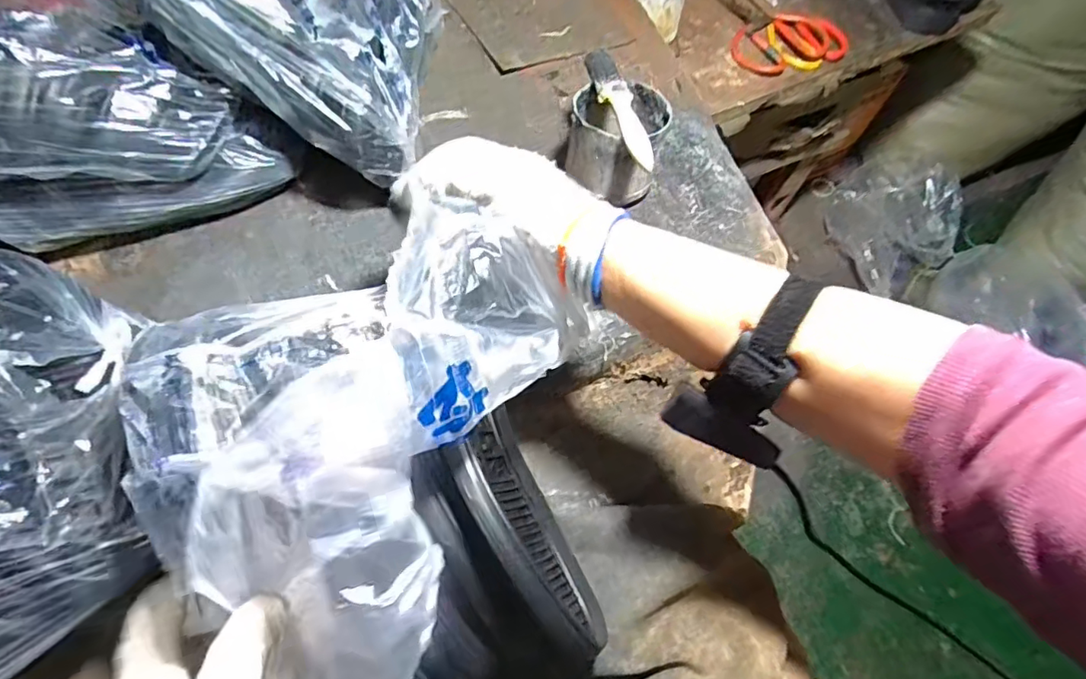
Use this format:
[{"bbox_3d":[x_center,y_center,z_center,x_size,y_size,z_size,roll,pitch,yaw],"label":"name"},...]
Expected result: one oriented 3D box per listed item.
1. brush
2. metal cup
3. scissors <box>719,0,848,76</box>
[{"bbox_3d":[0.071,-0.207,0.500,0.028,0.010,0.150,-14,64,-10],"label":"brush"},{"bbox_3d":[0.068,-0.187,0.544,0.092,0.100,0.121,23,63,9],"label":"metal cup"},{"bbox_3d":[0.312,-0.451,0.783,0.142,0.019,0.195,-18,65,-12],"label":"scissors"}]

